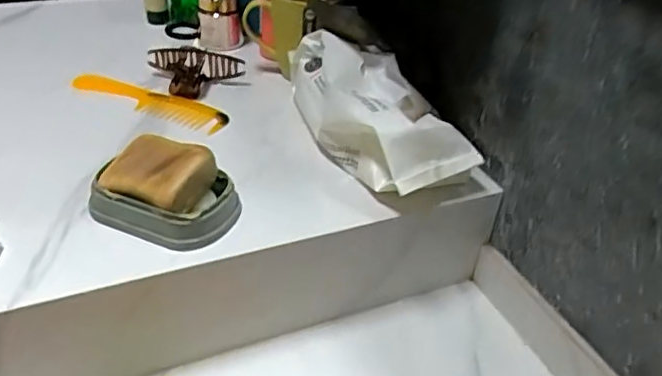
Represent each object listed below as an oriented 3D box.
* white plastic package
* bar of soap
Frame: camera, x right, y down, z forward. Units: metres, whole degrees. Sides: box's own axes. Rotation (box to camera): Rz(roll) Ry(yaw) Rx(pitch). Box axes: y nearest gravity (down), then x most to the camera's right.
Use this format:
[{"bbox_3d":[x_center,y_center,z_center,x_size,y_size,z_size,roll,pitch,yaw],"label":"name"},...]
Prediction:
[{"bbox_3d":[0.030,-0.083,0.618,0.101,0.085,0.256,-21,43,-29],"label":"white plastic package"},{"bbox_3d":[-0.147,-0.013,0.504,0.083,0.038,0.062,16,38,16],"label":"bar of soap"}]

